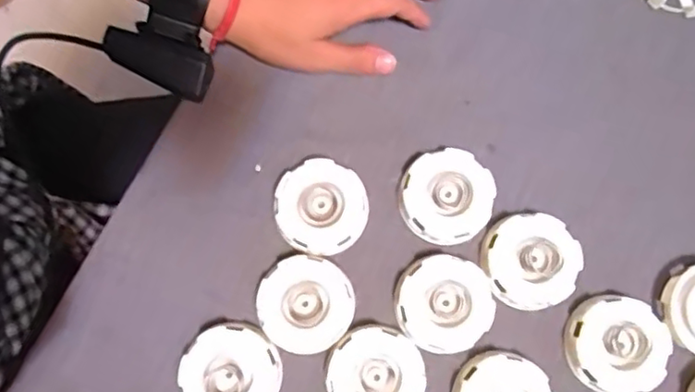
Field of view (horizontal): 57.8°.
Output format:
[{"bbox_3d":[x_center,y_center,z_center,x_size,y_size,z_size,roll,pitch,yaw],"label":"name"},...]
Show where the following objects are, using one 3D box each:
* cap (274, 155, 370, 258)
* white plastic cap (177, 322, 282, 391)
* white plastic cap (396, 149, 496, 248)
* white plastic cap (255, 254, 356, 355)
[{"bbox_3d":[-0.018,0.008,0.421,0.061,0.018,0.060,0,81,-2],"label":"cap"},{"bbox_3d":[-0.074,0.114,0.401,0.060,0.015,0.061,0,81,-2],"label":"white plastic cap"},{"bbox_3d":[0.066,0.001,0.426,0.061,0.019,0.060,0,81,-2],"label":"white plastic cap"},{"bbox_3d":[-0.027,0.071,0.411,0.060,0.018,0.060,0,81,-2],"label":"white plastic cap"}]

